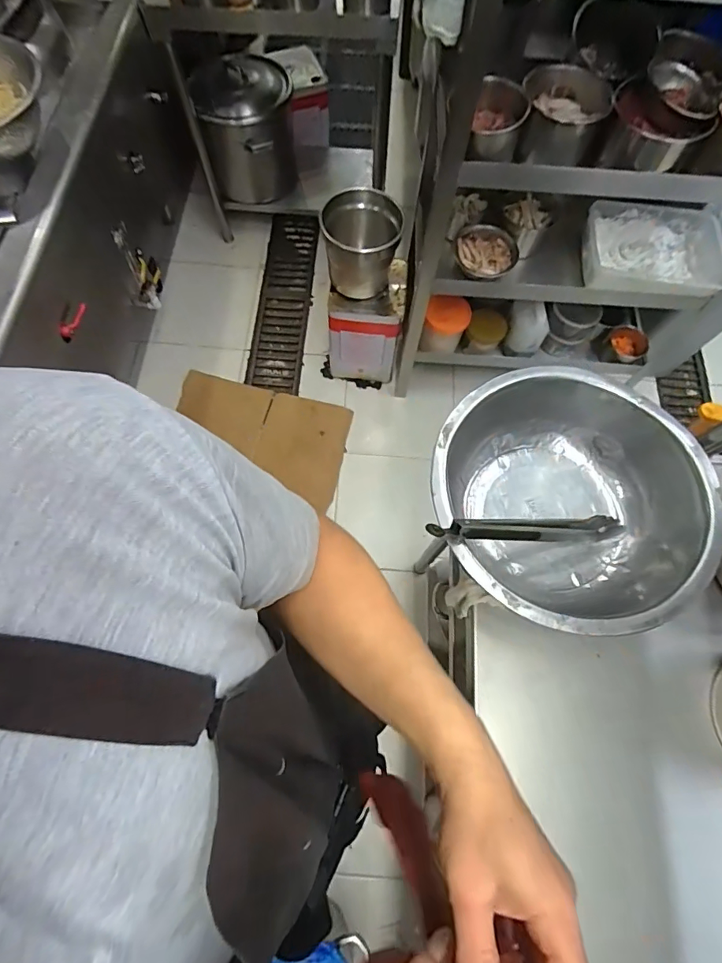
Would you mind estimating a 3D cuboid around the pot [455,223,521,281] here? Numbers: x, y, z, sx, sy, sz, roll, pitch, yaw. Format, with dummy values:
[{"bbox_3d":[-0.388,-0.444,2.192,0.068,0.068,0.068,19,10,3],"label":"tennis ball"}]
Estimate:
[{"bbox_3d":[0.327,-0.602,1.244,0.156,0.076,0.157,0,69,-2],"label":"pot"}]

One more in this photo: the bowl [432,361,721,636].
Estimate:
[{"bbox_3d":[0.260,0.027,0.637,0.327,0.158,0.334,1,69,-2],"label":"bowl"}]

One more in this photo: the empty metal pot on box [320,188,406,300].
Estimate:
[{"bbox_3d":[-0.001,-0.681,1.365,0.214,0.221,0.217,1,69,-2],"label":"empty metal pot on box"}]

